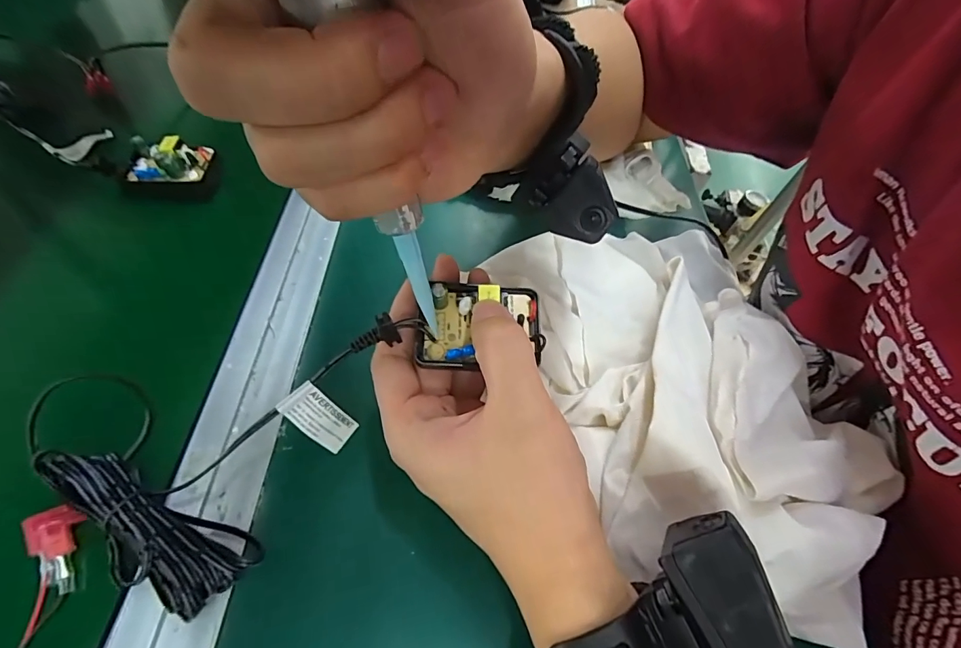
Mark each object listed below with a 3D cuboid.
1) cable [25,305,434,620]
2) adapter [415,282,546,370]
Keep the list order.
[{"bbox_3d":[-0.122,0.038,0.208,0.127,0.054,0.132,34,55,18],"label":"cable"},{"bbox_3d":[0.000,0.000,0.209,0.059,0.021,0.038,0,73,-3],"label":"adapter"}]

